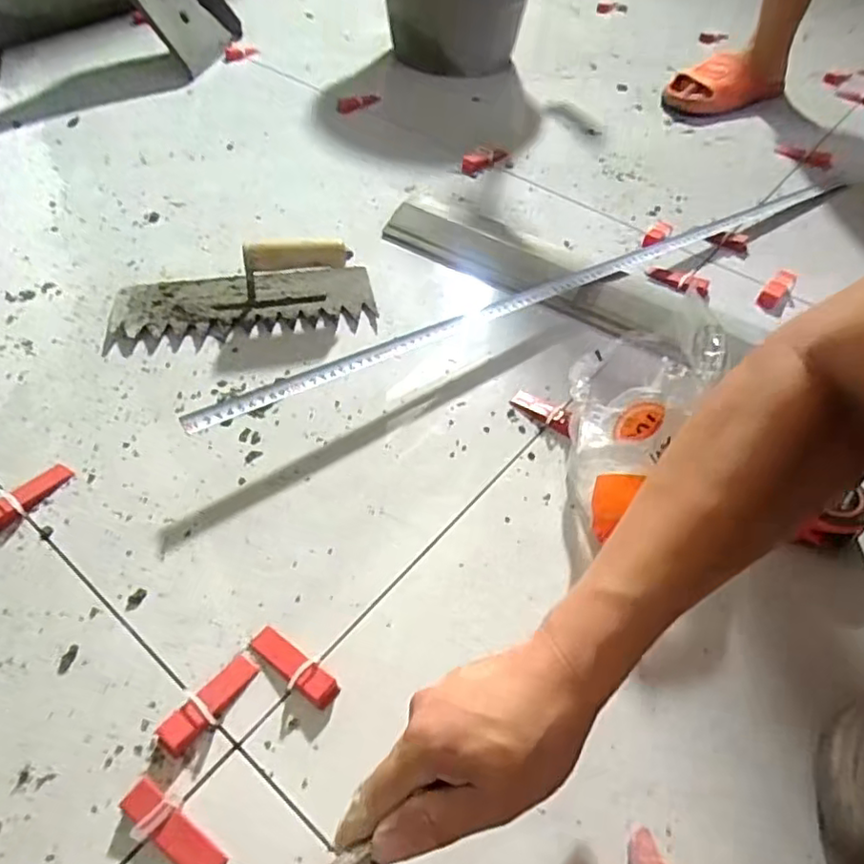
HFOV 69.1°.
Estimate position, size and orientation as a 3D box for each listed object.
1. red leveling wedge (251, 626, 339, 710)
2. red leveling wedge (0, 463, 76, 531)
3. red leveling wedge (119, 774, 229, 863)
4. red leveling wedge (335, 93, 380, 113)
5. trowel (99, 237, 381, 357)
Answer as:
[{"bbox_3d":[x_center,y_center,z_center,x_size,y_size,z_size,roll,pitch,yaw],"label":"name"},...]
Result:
[{"bbox_3d":[-0.099,0.166,0.449,0.074,0.010,0.022,33,56,21],"label":"red leveling wedge"},{"bbox_3d":[-0.341,0.051,0.530,0.026,0.013,0.071,27,54,17],"label":"red leveling wedge"},{"bbox_3d":[-0.159,0.242,0.382,0.075,0.014,0.020,31,55,20],"label":"red leveling wedge"},{"bbox_3d":[-0.122,-0.542,1.030,0.072,0.021,0.027,-11,51,4],"label":"red leveling wedge"},{"bbox_3d":[-0.204,-0.161,0.676,0.282,0.075,0.122,-2,51,-5],"label":"trowel"}]

